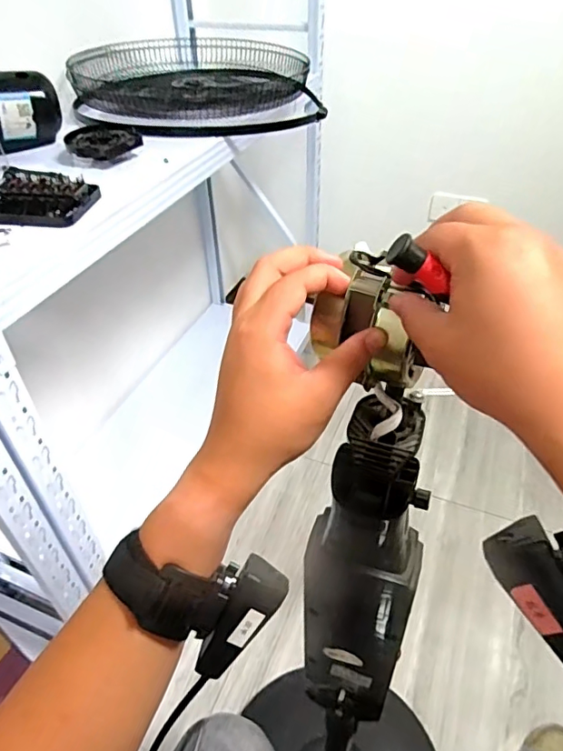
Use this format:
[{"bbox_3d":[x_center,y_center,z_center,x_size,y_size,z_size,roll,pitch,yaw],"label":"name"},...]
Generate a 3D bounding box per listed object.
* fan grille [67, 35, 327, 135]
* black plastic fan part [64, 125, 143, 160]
[{"bbox_3d":[-0.178,-0.758,1.292,0.545,0.106,0.535,1,42,3],"label":"fan grille"},{"bbox_3d":[-0.303,-0.396,0.875,0.116,0.027,0.095,-18,44,-17],"label":"black plastic fan part"}]

